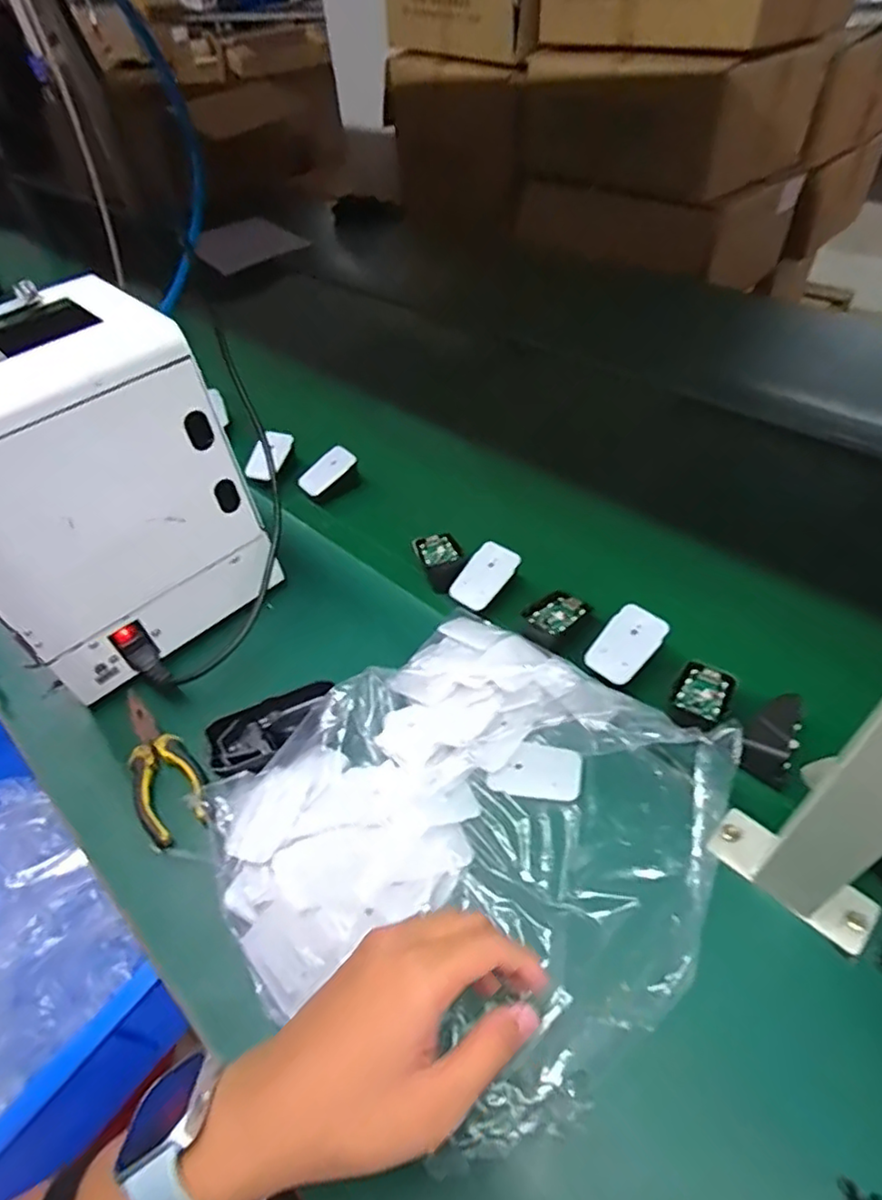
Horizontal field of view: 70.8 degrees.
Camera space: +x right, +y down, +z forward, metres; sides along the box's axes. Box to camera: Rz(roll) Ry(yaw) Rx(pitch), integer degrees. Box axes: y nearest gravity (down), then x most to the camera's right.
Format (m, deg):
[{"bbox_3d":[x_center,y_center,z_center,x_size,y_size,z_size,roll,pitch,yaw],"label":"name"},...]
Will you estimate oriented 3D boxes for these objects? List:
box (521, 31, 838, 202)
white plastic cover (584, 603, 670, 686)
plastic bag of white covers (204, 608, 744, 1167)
[{"bbox_3d":[0.496,-1.071,1.367,0.387,0.223,0.529,-38,55,-25],"label":"box"},{"bbox_3d":[0.158,0.037,0.529,0.044,0.005,0.069,36,81,27],"label":"white plastic cover"},{"bbox_3d":[0.022,0.153,0.437,0.318,0.053,0.288,-37,54,-24],"label":"plastic bag of white covers"}]

